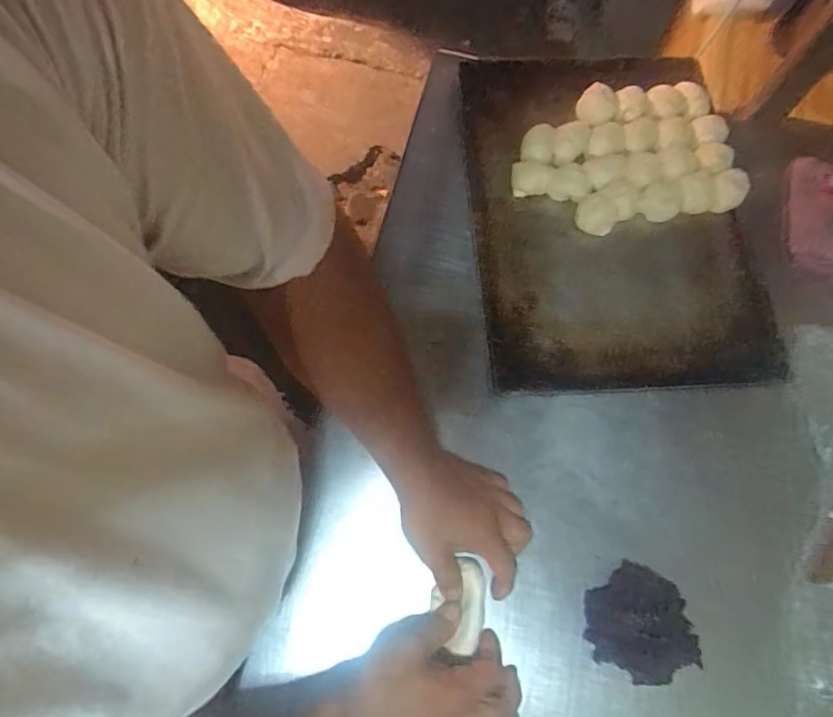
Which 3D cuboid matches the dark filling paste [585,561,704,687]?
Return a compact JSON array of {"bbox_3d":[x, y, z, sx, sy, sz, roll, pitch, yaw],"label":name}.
[{"bbox_3d":[0.209,0.244,0.504,0.097,0.040,0.102,8,72,0],"label":"dark filling paste"}]

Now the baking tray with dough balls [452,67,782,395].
[{"bbox_3d":[0.230,-0.173,0.647,0.318,0.036,0.427,-2,72,-3],"label":"baking tray with dough balls"}]

